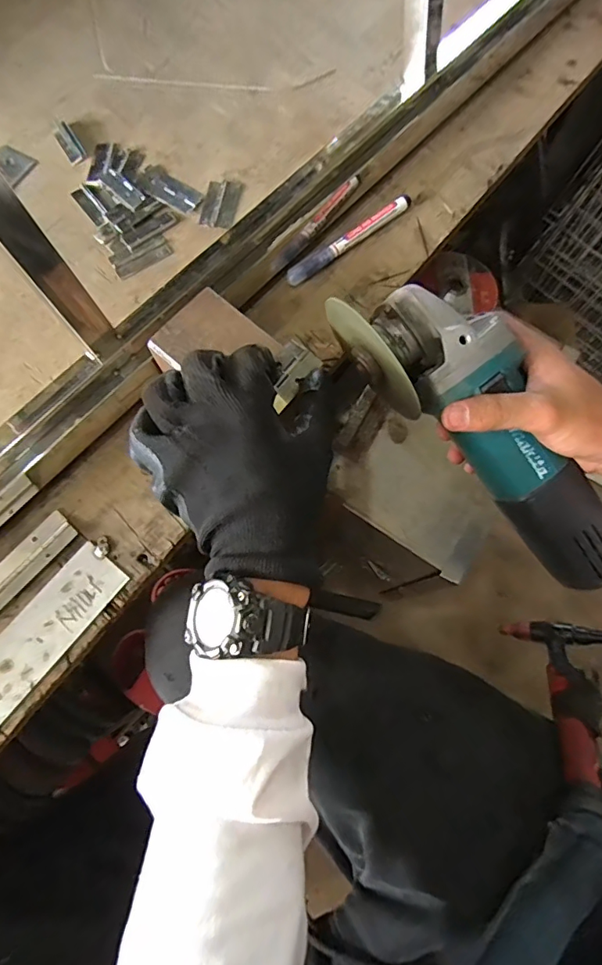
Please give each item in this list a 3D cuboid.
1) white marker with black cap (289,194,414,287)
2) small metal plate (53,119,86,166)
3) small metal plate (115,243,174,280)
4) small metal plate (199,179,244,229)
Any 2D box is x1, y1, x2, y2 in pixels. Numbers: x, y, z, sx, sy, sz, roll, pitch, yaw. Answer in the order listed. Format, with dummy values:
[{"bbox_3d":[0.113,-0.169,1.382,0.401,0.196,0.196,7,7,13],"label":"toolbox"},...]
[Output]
[{"bbox_3d":[0.043,-0.216,0.436,0.136,0.014,0.016,-39,77,-9],"label":"white marker with black cap"},{"bbox_3d":[-0.228,-0.334,0.477,0.018,0.006,0.055,-31,76,-7],"label":"small metal plate"},{"bbox_3d":[-0.141,-0.201,0.440,0.053,0.004,0.016,-32,76,-8],"label":"small metal plate"},{"bbox_3d":[-0.074,-0.261,0.455,0.031,0.004,0.054,10,74,4],"label":"small metal plate"}]

